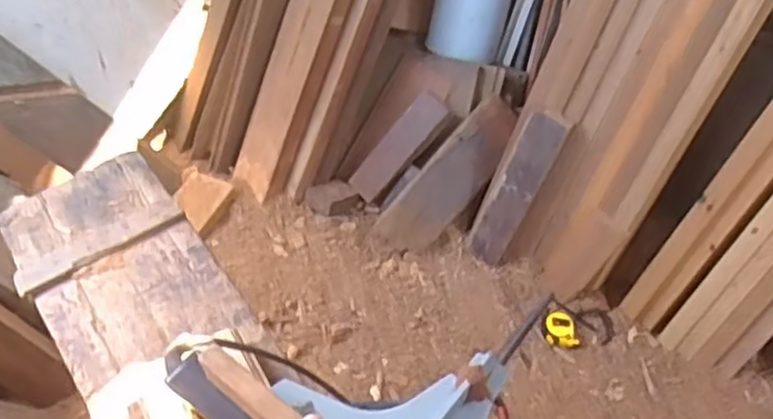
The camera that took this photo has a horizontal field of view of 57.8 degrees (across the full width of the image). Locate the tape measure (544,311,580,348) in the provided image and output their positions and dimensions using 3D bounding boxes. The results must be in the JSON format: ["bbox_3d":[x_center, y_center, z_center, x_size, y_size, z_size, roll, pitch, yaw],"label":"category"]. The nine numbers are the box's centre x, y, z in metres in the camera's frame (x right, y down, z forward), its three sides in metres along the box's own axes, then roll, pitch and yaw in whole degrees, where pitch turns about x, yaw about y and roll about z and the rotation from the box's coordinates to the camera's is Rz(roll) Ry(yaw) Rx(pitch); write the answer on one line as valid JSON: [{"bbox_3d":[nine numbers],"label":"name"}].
[{"bbox_3d":[0.354,0.239,1.415,0.065,0.028,0.070,2,50,-1],"label":"tape measure"}]

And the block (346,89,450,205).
[{"bbox_3d":[0.024,-0.137,1.542,0.085,0.018,0.271,45,106,18],"label":"block"}]

